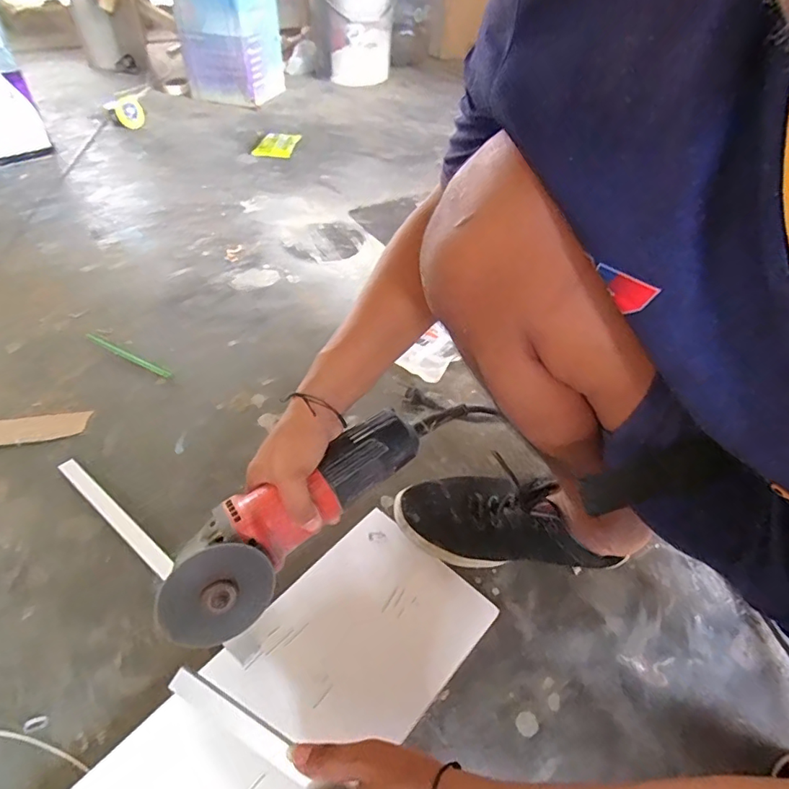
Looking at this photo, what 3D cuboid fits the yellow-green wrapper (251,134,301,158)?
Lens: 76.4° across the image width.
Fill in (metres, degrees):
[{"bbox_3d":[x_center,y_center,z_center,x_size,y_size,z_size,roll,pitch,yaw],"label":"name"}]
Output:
[{"bbox_3d":[-0.318,-0.671,1.349,0.102,0.027,0.120,8,46,4],"label":"yellow-green wrapper"}]

